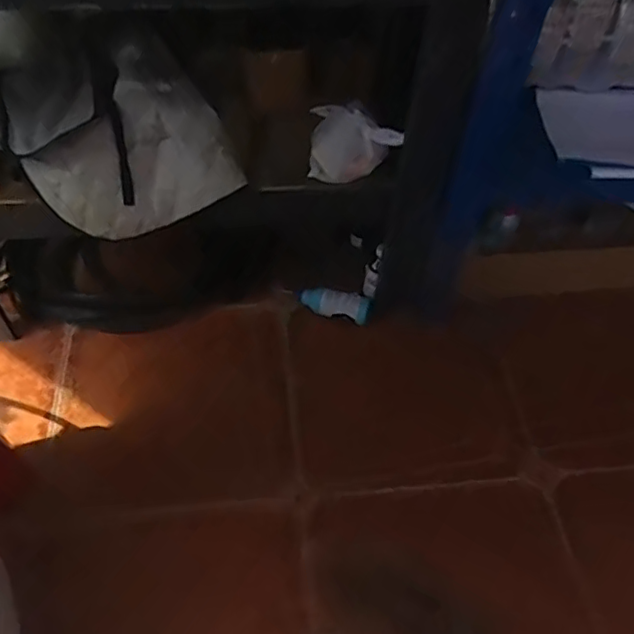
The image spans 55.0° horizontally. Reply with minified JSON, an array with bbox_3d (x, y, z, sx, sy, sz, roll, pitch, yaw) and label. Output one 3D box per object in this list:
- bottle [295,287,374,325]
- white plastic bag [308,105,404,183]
[{"bbox_3d":[0.040,-0.034,1.476,0.183,0.055,0.068,18,51,12],"label":"bottle"},{"bbox_3d":[0.073,-0.329,1.179,0.170,0.109,0.102,13,50,8],"label":"white plastic bag"}]

